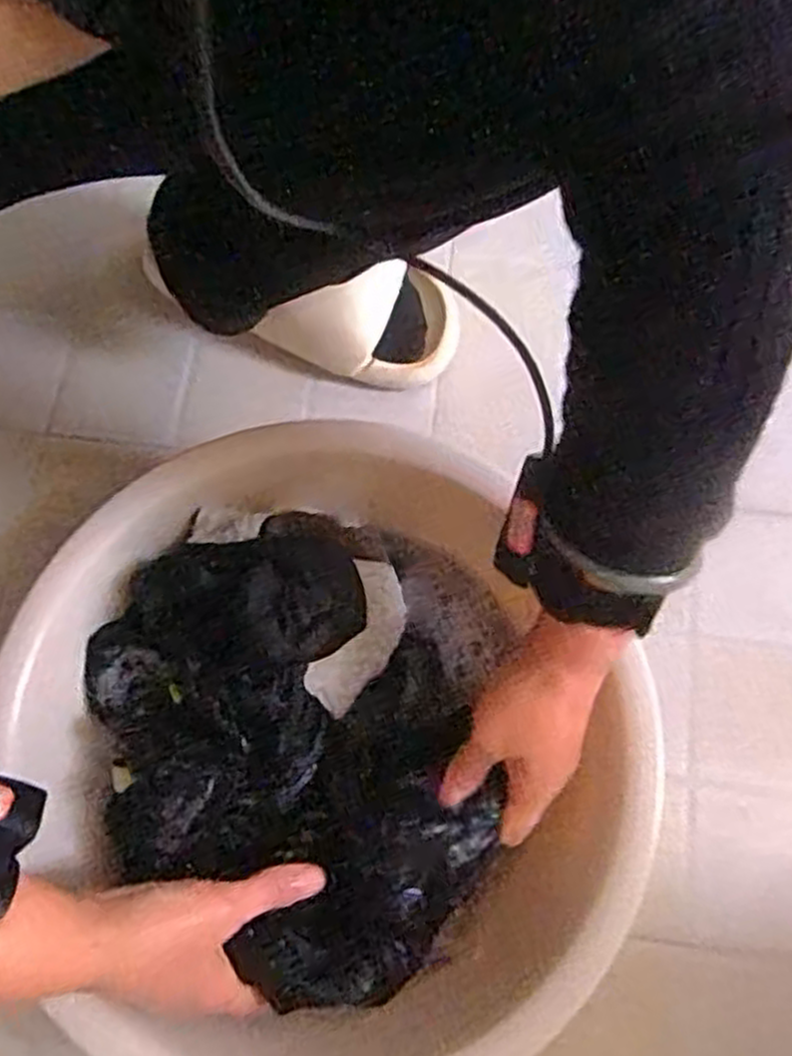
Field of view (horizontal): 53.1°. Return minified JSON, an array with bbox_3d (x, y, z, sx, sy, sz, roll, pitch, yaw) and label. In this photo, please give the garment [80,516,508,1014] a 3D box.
[{"bbox_3d":[-0.065,0.127,0.466,0.262,0.081,0.204,42,77,13],"label":"garment"}]

